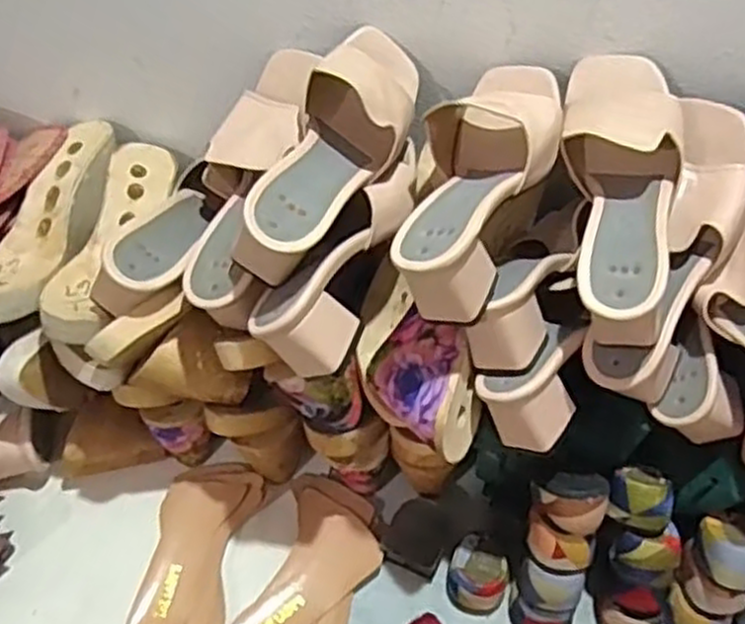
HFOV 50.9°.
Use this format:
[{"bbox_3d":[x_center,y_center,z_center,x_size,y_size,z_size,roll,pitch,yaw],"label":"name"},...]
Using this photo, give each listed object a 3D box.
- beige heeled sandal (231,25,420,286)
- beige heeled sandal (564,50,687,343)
[{"bbox_3d":[-0.025,-0.122,0.586,0.077,0.093,0.232,17,50,15],"label":"beige heeled sandal"},{"bbox_3d":[0.183,-0.095,0.580,0.081,0.092,0.235,5,64,4],"label":"beige heeled sandal"}]

